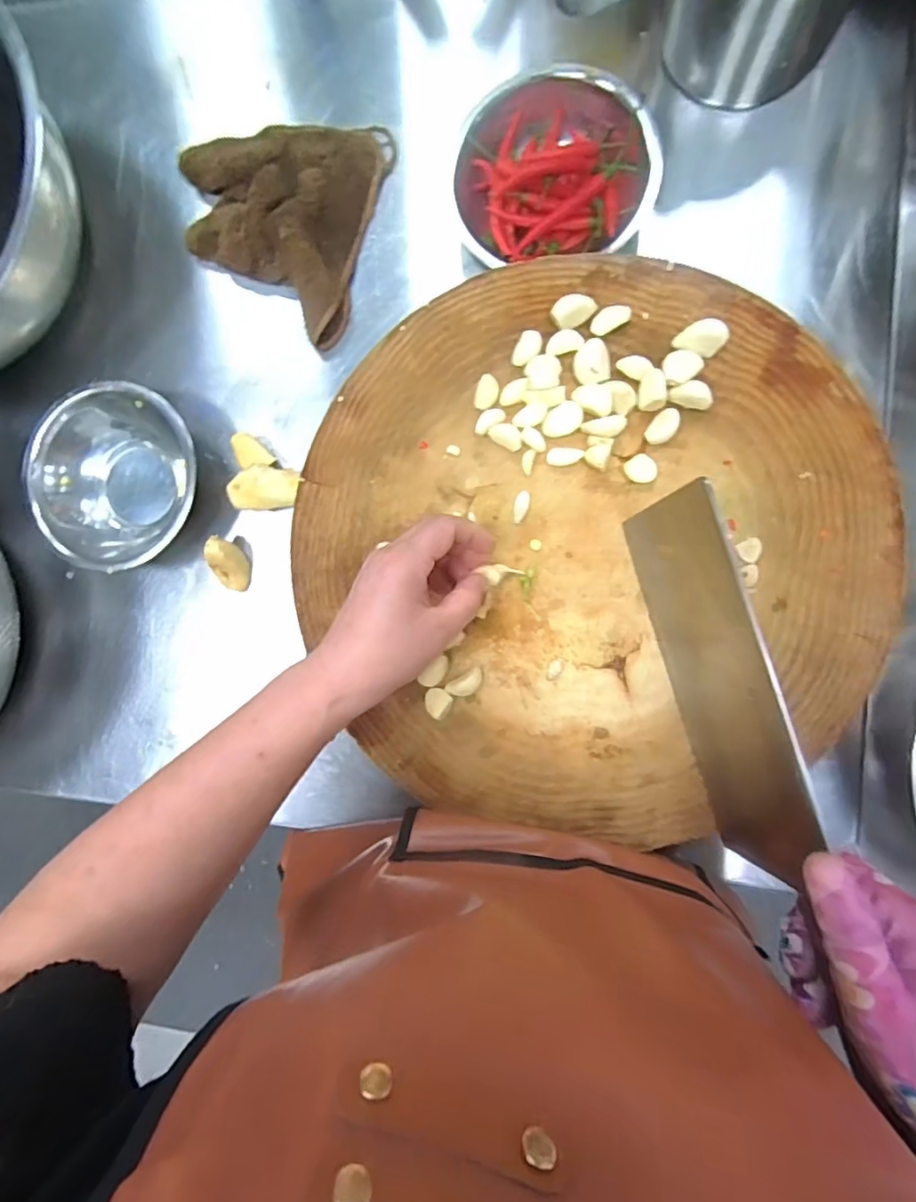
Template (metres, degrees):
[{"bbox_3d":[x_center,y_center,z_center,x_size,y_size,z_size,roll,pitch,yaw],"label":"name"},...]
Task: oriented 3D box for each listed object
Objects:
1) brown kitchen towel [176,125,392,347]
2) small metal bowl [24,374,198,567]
[{"bbox_3d":[-0.170,-0.353,0.502,0.179,0.041,0.195,17,92,8],"label":"brown kitchen towel"},{"bbox_3d":[-0.308,-0.111,0.502,0.149,0.058,0.156,0,90,8],"label":"small metal bowl"}]

